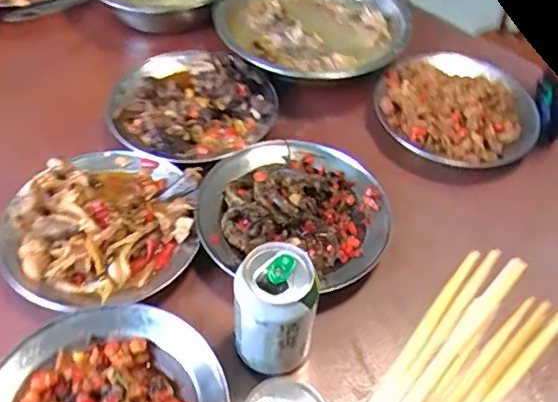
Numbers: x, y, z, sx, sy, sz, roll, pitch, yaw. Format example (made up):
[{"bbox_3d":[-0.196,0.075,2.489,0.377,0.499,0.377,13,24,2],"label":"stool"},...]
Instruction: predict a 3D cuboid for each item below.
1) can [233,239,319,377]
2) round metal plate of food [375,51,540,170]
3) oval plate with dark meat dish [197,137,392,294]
[{"bbox_3d":[-0.004,0.088,0.470,0.061,0.100,0.065,2,50,-2],"label":"can"},{"bbox_3d":[0.213,-0.117,0.697,0.189,0.038,0.177,2,50,-2],"label":"round metal plate of food"},{"bbox_3d":[0.017,0.007,0.593,0.187,0.041,0.174,14,50,8],"label":"oval plate with dark meat dish"}]

